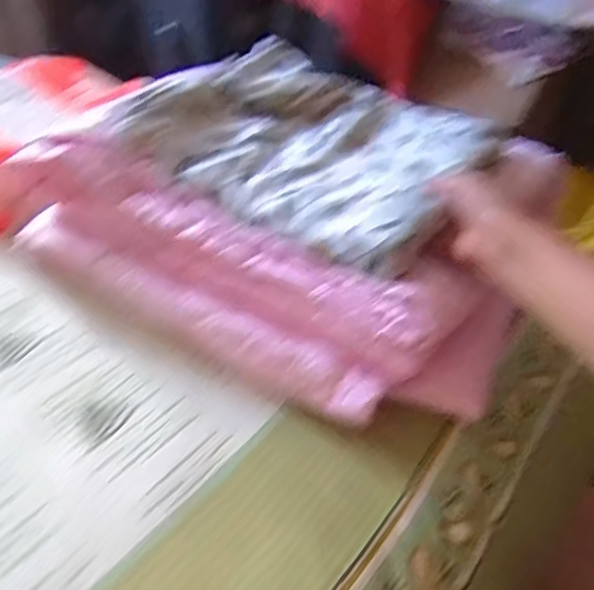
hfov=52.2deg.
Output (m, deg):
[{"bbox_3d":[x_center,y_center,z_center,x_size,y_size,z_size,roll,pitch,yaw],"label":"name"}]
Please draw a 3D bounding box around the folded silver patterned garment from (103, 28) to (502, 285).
[{"bbox_3d":[0.008,-0.172,0.668,0.369,0.084,0.264,21,44,25],"label":"folded silver patterned garment"}]

